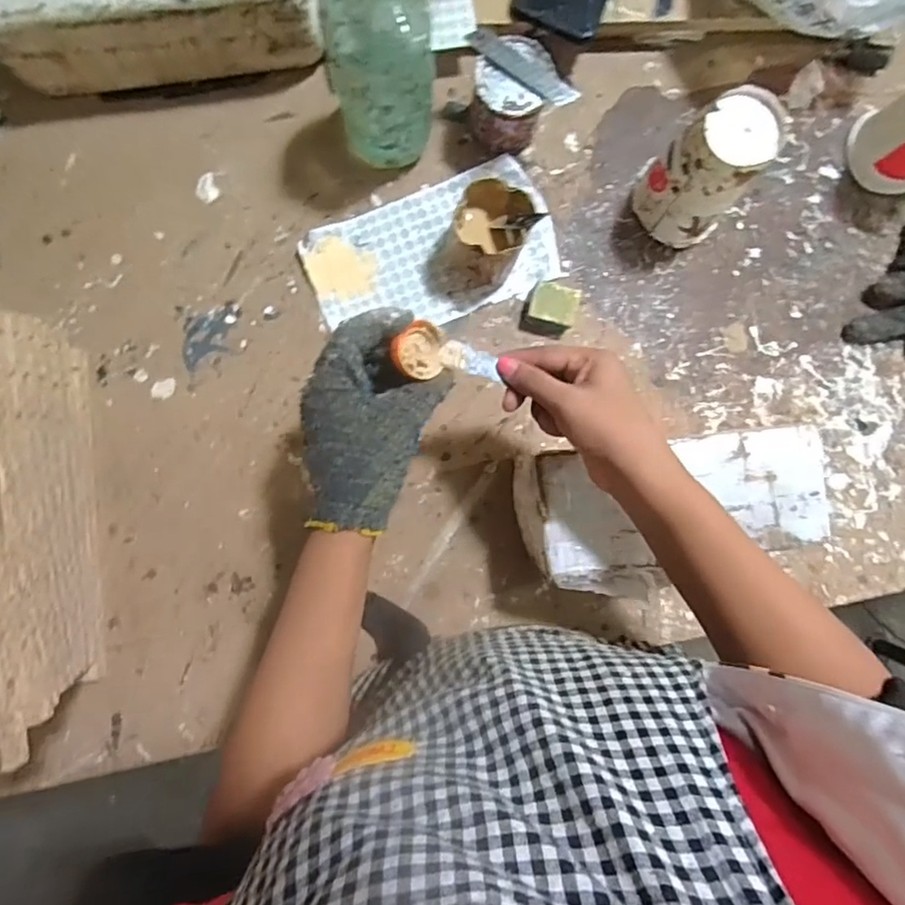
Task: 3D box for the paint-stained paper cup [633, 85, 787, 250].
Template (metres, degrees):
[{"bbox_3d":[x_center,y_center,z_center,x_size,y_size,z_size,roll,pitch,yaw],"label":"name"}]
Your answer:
[{"bbox_3d":[0.214,-0.238,0.498,0.083,0.122,0.074,39,88,-1],"label":"paint-stained paper cup"}]

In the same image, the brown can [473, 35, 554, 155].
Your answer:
[{"bbox_3d":[0.048,-0.308,0.512,0.063,0.075,0.067,0,90,-2],"label":"brown can"}]

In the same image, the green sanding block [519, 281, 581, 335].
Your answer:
[{"bbox_3d":[0.091,-0.134,0.536,0.044,0.027,0.041,18,86,-2],"label":"green sanding block"}]

